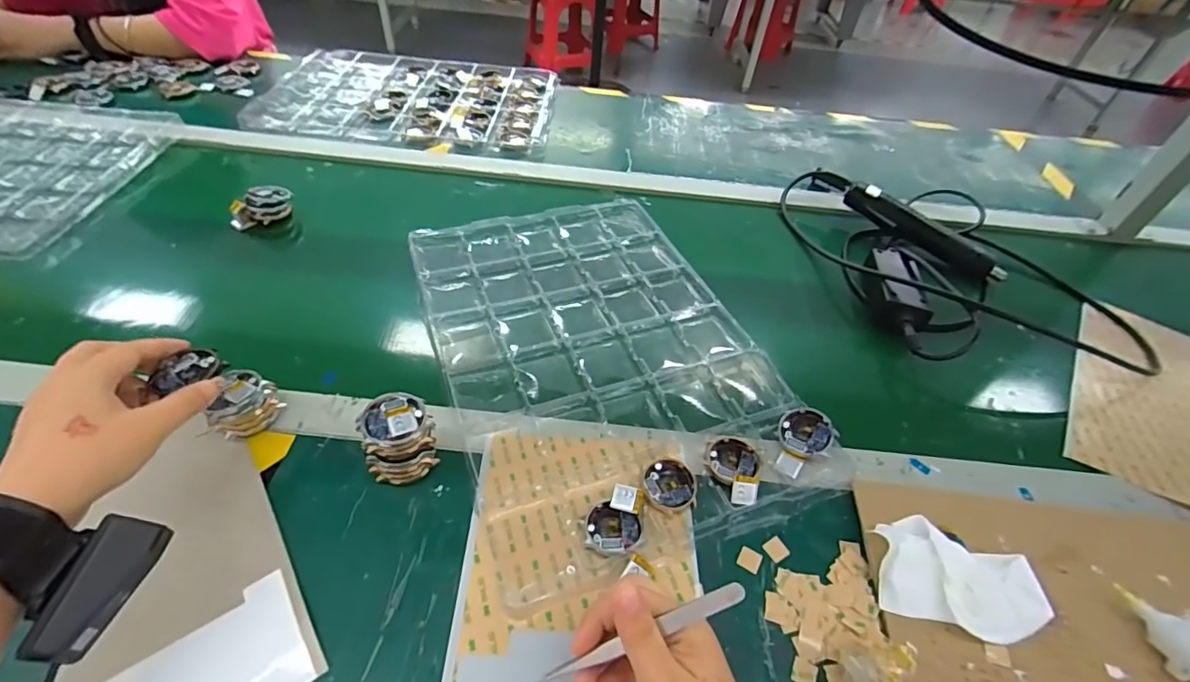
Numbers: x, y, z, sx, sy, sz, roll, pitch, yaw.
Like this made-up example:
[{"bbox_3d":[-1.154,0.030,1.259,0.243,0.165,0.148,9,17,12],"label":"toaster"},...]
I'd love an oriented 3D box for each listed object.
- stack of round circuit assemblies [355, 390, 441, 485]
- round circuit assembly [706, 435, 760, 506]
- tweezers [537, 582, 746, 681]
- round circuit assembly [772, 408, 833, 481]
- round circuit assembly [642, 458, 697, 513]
[{"bbox_3d":[-0.150,0.078,0.398,0.050,0.065,0.044,-18,51,-21],"label":"stack of round circuit assemblies"},{"bbox_3d":[0.118,0.106,0.427,0.042,0.016,0.061,-5,48,-11],"label":"round circuit assembly"},{"bbox_3d":[0.025,0.166,0.291,0.128,0.008,0.011,-28,50,8],"label":"tweezers"},{"bbox_3d":[0.176,0.088,0.446,0.044,0.009,0.065,25,64,35],"label":"round circuit assembly"},{"bbox_3d":[0.060,0.116,0.418,0.042,0.006,0.044,3,47,-3],"label":"round circuit assembly"}]

